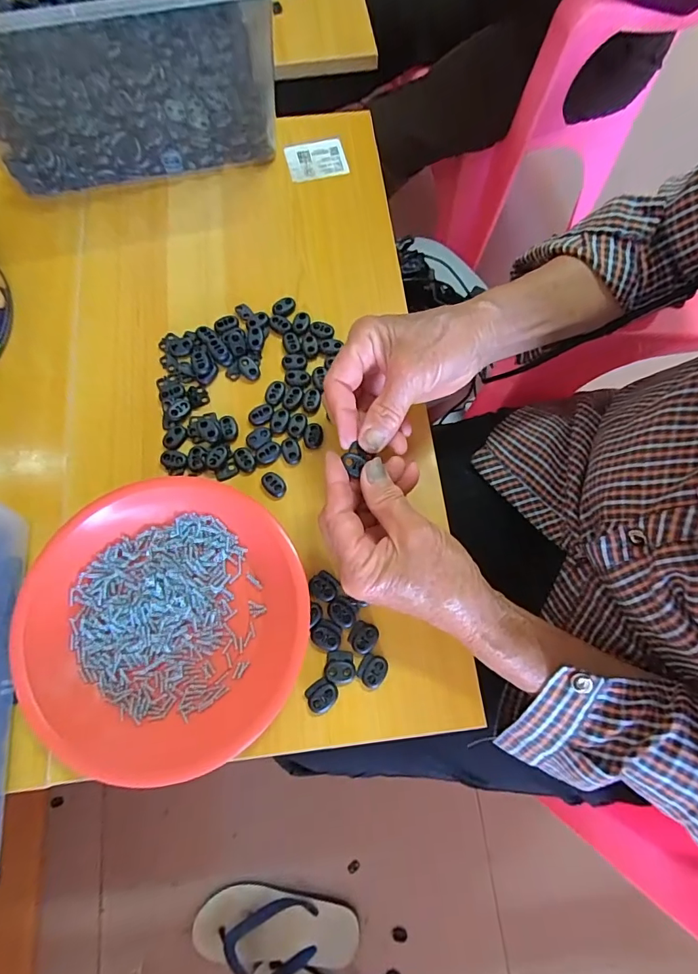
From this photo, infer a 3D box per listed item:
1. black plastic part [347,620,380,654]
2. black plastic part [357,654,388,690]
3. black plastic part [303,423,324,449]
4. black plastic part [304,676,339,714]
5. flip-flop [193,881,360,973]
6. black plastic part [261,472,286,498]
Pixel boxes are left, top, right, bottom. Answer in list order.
[{"bbox_3d":[0.010,0.108,0.325,0.019,0.004,0.021,28,75,8],"label":"black plastic part"},{"bbox_3d":[0.016,0.130,0.320,0.019,0.005,0.022,36,76,10],"label":"black plastic part"},{"bbox_3d":[-0.029,-0.043,0.370,0.015,0.004,0.021,0,73,0],"label":"black plastic part"},{"bbox_3d":[-0.019,0.145,0.315,0.022,0.005,0.019,-40,77,-11],"label":"black plastic part"},{"bbox_3d":[-0.107,0.654,0.657,0.238,0.051,0.104,9,73,3],"label":"flip-flop"},{"bbox_3d":[-0.060,-0.002,0.358,0.023,0.004,0.015,42,77,11],"label":"black plastic part"}]

